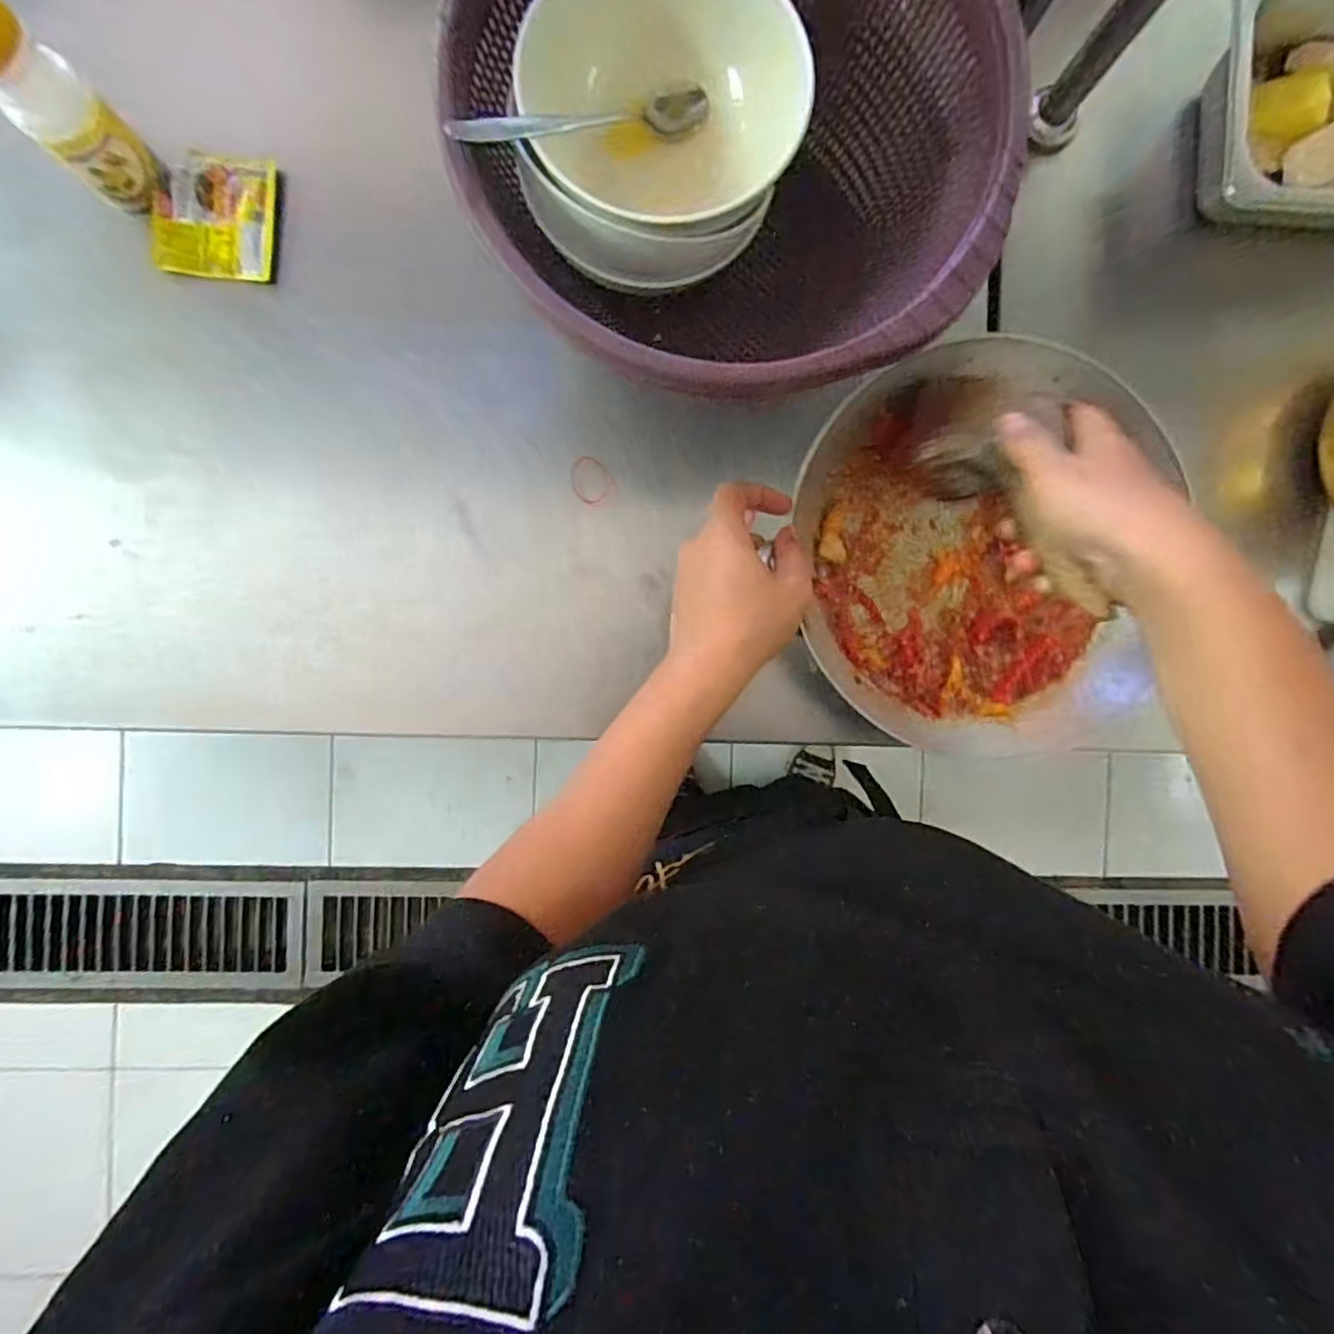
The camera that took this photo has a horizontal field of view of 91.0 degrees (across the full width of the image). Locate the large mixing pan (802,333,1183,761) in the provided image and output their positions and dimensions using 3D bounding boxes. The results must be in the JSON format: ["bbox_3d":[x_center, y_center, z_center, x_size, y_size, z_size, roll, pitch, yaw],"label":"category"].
[{"bbox_3d":[0.219,-0.081,0.452,0.241,0.090,0.279,2,93,-2],"label":"large mixing pan"}]

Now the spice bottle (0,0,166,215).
[{"bbox_3d":[-0.366,-0.335,0.394,0.038,0.130,0.046,42,88,-2],"label":"spice bottle"}]

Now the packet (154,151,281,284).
[{"bbox_3d":[-0.318,-0.318,0.462,0.080,0.011,0.081,6,89,-3],"label":"packet"}]

